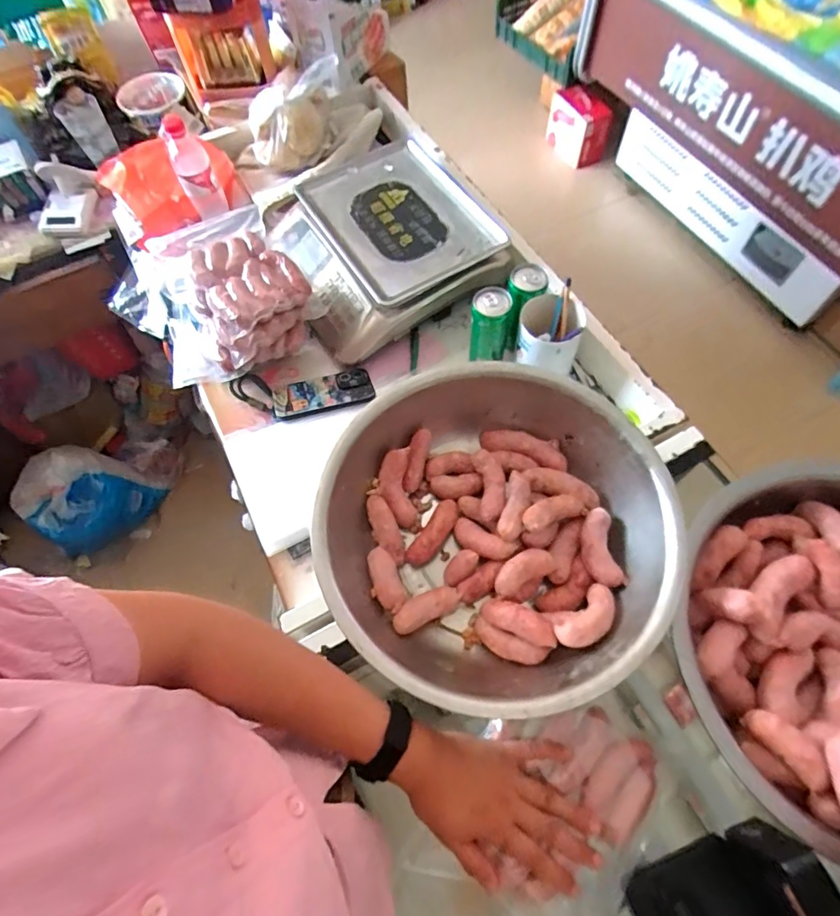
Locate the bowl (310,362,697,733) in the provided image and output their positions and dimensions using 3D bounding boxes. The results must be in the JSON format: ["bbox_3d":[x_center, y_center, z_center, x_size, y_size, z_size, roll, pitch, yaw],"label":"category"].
[{"bbox_3d":[0.077,0.080,0.558,0.352,0.102,0.356,-1,65,2],"label":"bowl"}]

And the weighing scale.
[{"bbox_3d":[-0.057,-0.378,0.861,0.349,0.089,0.328,-29,67,-11],"label":"weighing scale"}]

